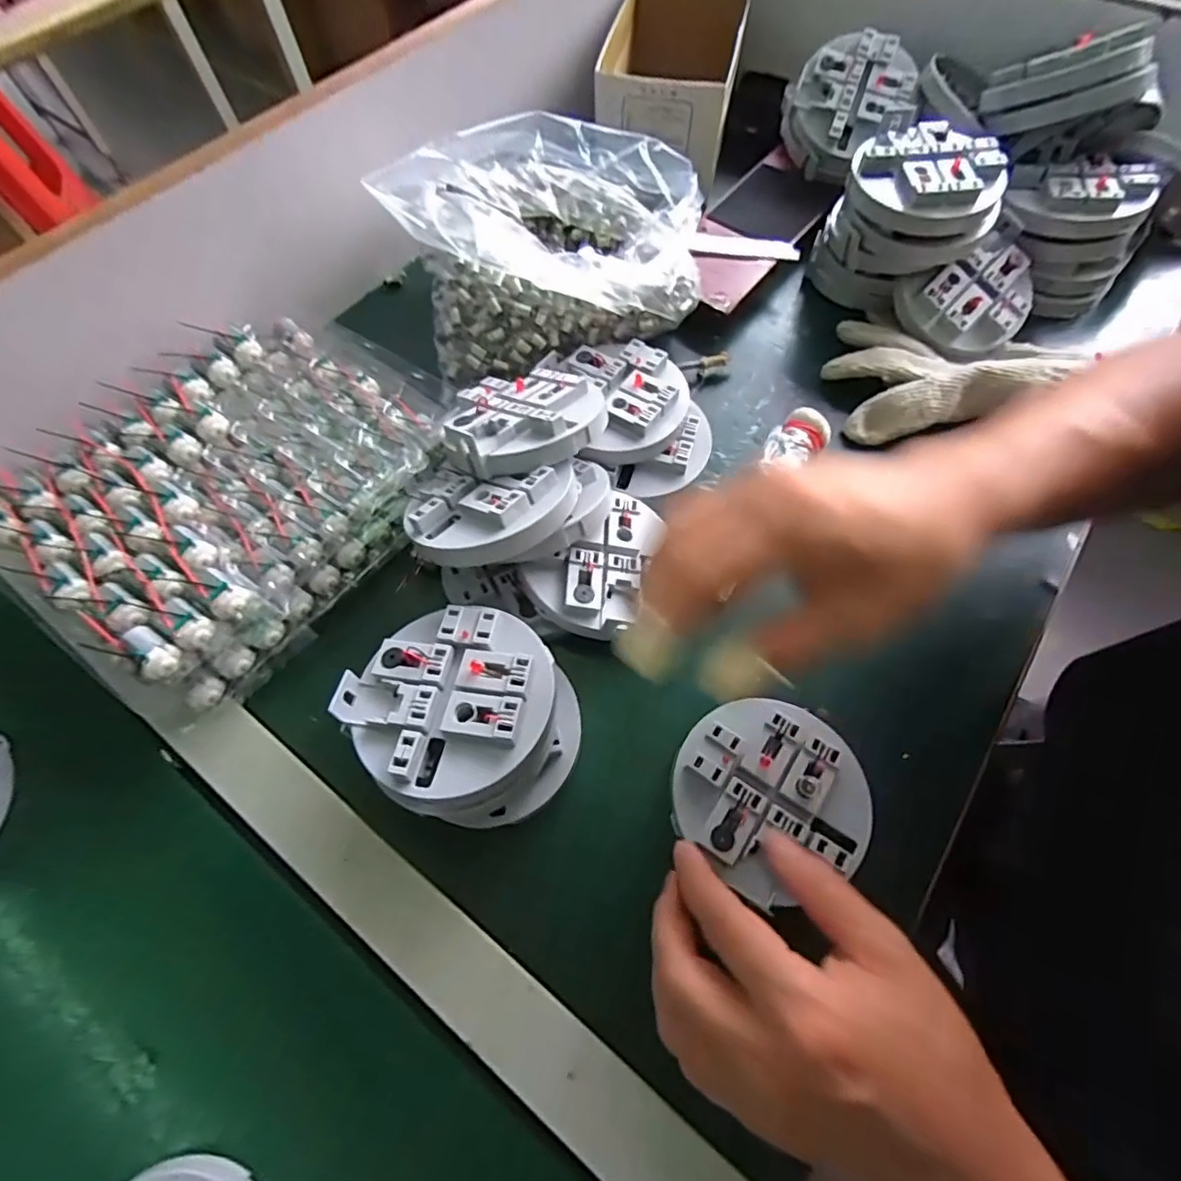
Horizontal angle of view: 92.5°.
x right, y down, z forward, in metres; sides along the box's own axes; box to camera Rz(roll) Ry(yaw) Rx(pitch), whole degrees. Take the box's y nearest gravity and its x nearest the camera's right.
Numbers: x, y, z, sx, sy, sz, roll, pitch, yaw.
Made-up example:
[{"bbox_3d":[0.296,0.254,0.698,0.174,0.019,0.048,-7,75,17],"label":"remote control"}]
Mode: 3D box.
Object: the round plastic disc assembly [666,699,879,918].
[{"bbox_3d":[0.098,0.107,0.303,0.098,0.012,0.096,-1,66,2],"label":"round plastic disc assembly"}]

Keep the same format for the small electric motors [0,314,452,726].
[{"bbox_3d":[-0.214,-0.076,0.368,0.201,0.057,0.270,38,69,17],"label":"small electric motors"}]

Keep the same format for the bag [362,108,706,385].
[{"bbox_3d":[-0.032,-0.267,0.434,0.220,0.091,0.170,-14,65,-7],"label":"bag"}]

